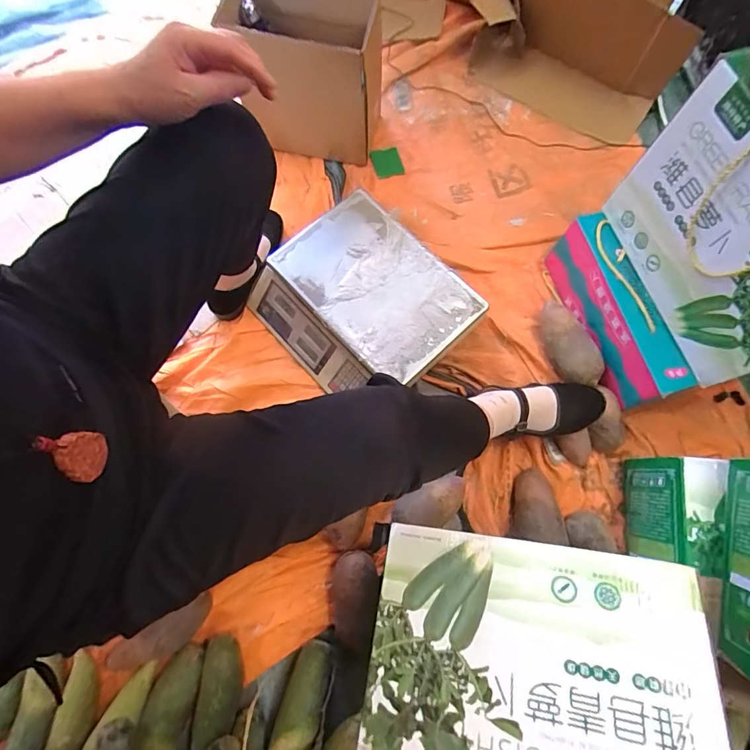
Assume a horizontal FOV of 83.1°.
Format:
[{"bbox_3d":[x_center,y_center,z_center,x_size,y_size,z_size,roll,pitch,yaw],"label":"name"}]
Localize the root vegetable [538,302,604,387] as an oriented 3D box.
[{"bbox_3d":[0.352,-0.054,0.768,0.071,0.061,0.161,-16,71,-4],"label":"root vegetable"}]

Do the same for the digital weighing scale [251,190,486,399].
[{"bbox_3d":[-0.025,-0.124,0.777,0.292,0.109,0.338,-42,75,-12],"label":"digital weighing scale"}]

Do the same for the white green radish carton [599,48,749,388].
[{"bbox_3d":[0.507,-0.192,0.573,0.135,0.255,0.350,-16,73,-6],"label":"white green radish carton"}]

